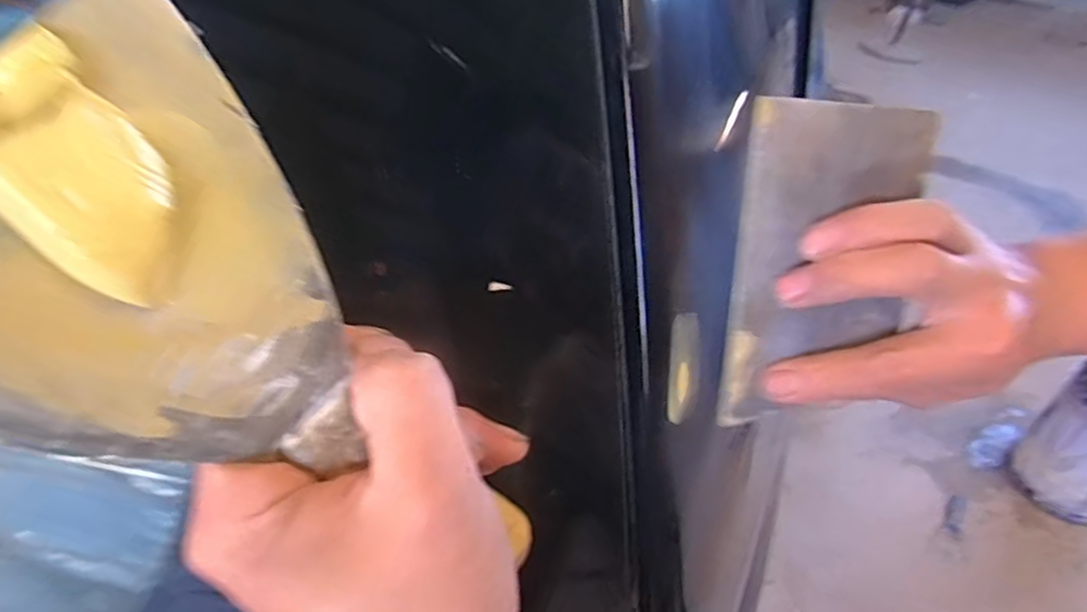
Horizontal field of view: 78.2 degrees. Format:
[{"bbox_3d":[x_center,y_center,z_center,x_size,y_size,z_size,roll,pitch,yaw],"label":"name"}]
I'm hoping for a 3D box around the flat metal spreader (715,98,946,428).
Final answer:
[{"bbox_3d":[0.111,-0.016,0.268,0.074,0.126,0.005,2,14,-9],"label":"flat metal spreader"}]

